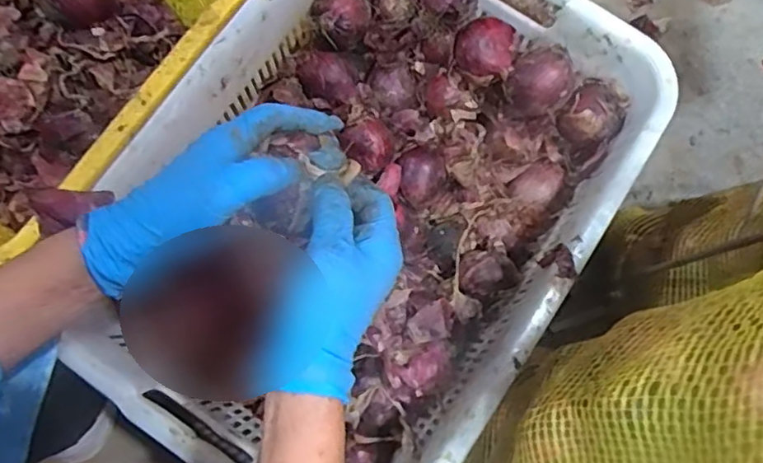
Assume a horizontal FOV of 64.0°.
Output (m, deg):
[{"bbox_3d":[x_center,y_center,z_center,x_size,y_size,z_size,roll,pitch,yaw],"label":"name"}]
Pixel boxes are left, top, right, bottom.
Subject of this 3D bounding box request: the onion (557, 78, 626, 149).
[{"bbox_3d":[0.244,-0.135,0.706,0.064,0.069,0.082,38,79,7],"label":"onion"}]

